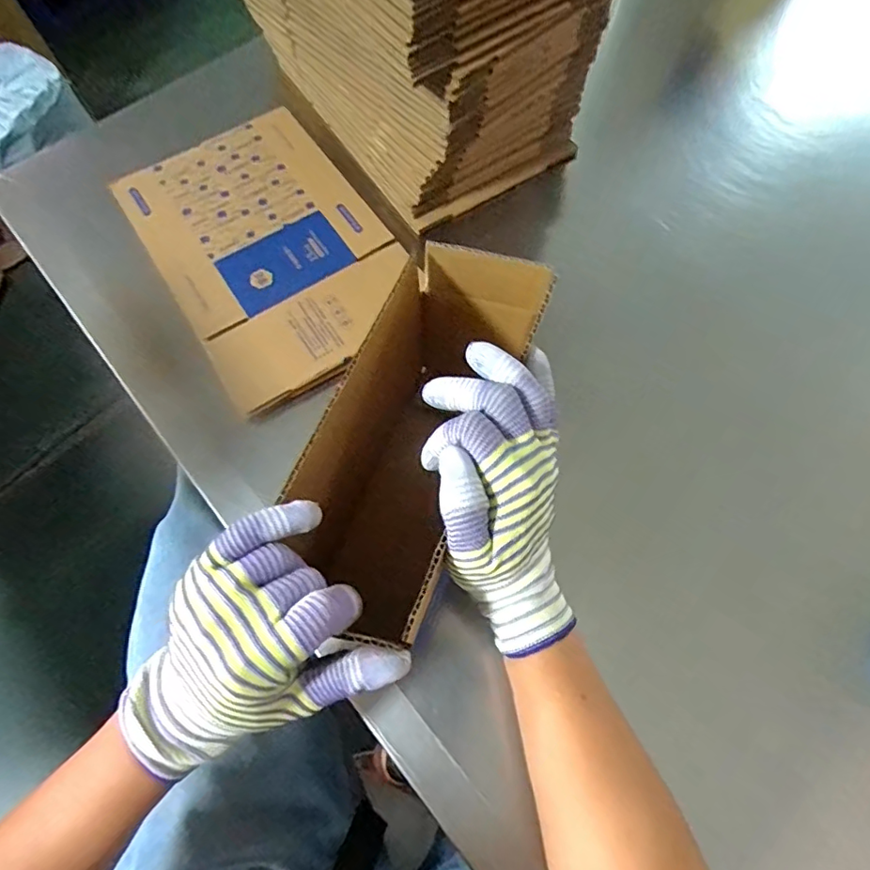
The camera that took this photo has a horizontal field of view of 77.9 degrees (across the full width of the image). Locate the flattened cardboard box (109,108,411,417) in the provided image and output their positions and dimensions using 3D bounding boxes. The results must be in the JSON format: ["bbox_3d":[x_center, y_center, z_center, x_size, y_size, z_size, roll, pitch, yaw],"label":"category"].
[{"bbox_3d":[-0.165,-0.191,0.539,0.205,0.019,0.319,-32,69,-12],"label":"flattened cardboard box"}]

